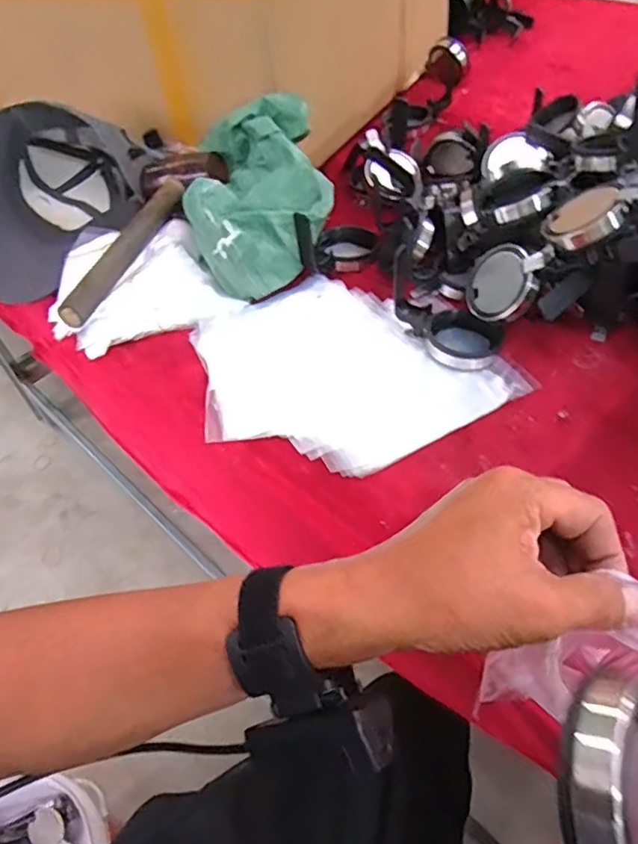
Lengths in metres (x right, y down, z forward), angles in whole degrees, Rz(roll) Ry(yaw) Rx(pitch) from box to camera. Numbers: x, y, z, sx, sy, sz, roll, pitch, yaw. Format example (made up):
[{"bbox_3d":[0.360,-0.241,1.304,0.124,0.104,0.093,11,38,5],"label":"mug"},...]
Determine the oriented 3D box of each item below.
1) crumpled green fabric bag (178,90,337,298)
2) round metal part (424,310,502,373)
[{"bbox_3d":[-0.072,-0.247,0.631,0.154,0.113,0.243,0,66,6],"label":"crumpled green fabric bag"},{"bbox_3d":[0.137,-0.078,0.559,0.066,0.018,0.056,17,53,20],"label":"round metal part"}]

